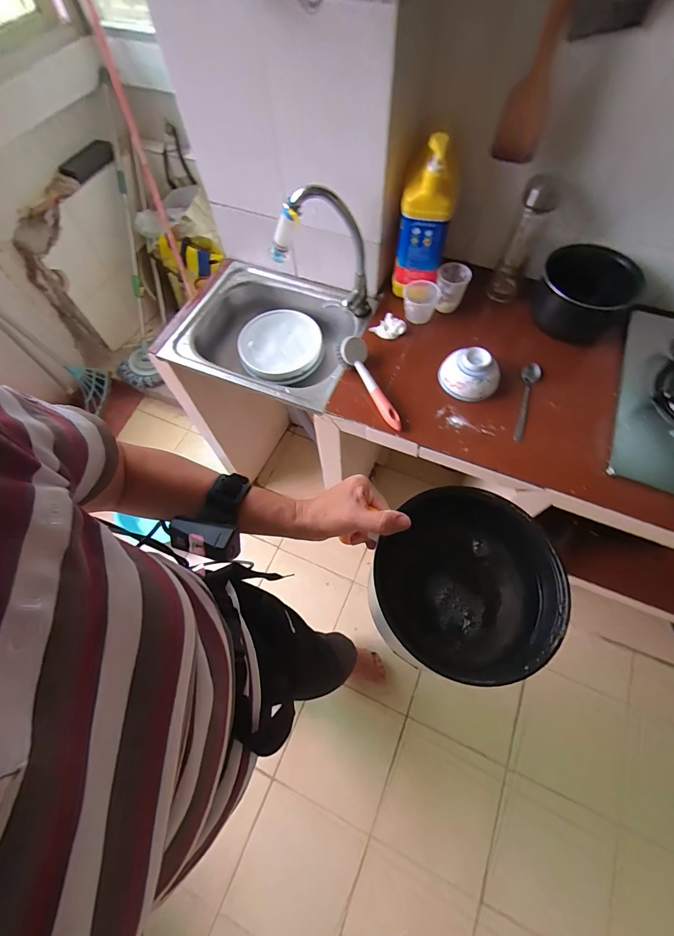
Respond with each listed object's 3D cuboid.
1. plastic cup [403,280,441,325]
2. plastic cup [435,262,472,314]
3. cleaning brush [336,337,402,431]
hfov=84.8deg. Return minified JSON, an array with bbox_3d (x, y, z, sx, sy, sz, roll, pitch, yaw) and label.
[{"bbox_3d":[0.171,-0.340,0.758,0.070,0.055,0.059,12,66,7],"label":"plastic cup"},{"bbox_3d":[0.232,-0.363,0.757,0.062,0.082,0.058,-1,65,2],"label":"plastic cup"},{"bbox_3d":[0.056,-0.152,0.678,0.056,0.074,0.188,-20,66,-7],"label":"cleaning brush"}]

